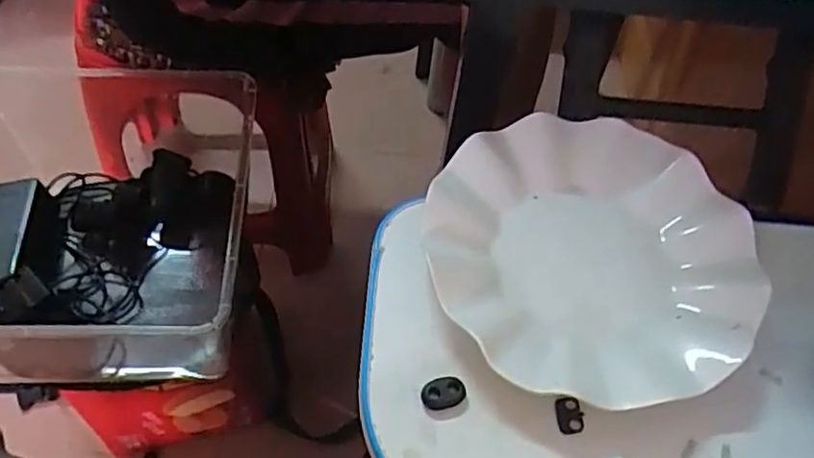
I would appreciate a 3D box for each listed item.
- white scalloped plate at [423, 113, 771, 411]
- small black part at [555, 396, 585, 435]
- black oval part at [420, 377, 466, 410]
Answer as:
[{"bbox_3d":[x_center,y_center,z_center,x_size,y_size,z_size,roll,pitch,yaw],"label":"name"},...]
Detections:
[{"bbox_3d":[0.101,0.011,0.385,0.177,0.024,0.177,3,54,-4],"label":"white scalloped plate"},{"bbox_3d":[0.080,0.091,0.335,0.013,0.005,0.017,-3,54,-8],"label":"small black part"},{"bbox_3d":[0.018,0.080,0.335,0.022,0.004,0.014,-7,55,-11],"label":"black oval part"}]

